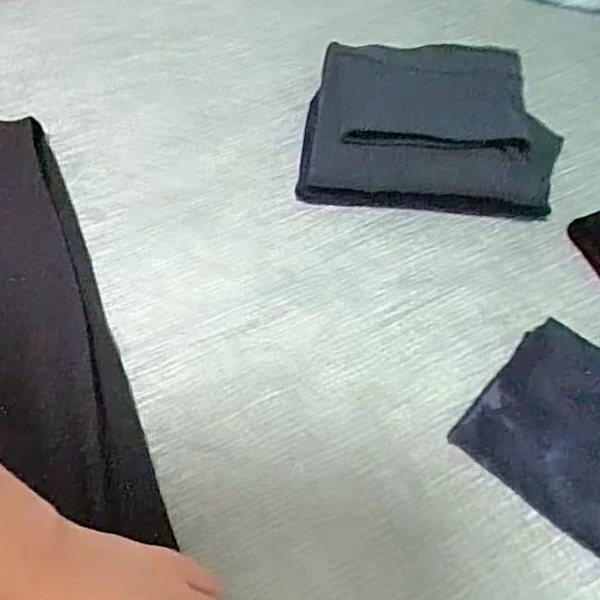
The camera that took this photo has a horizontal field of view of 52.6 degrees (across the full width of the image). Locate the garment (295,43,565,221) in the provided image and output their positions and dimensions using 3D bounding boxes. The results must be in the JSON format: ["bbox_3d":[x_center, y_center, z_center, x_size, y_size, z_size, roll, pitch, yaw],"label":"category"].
[{"bbox_3d":[0.113,-0.157,0.553,0.212,0.074,0.141,4,60,-1],"label":"garment"}]

